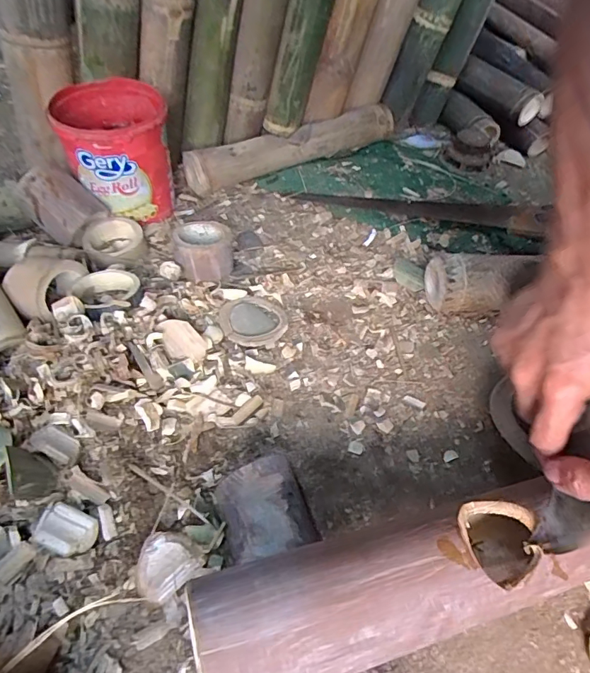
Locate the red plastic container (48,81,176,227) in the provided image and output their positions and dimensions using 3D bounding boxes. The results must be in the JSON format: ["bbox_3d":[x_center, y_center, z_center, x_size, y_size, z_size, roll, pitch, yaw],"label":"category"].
[{"bbox_3d":[-0.246,-0.249,0.639,0.131,0.158,0.139,-10,52,-15],"label":"red plastic container"}]

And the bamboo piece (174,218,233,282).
[{"bbox_3d":[-0.120,-0.114,0.600,0.073,0.059,0.086,-6,51,-12],"label":"bamboo piece"}]

